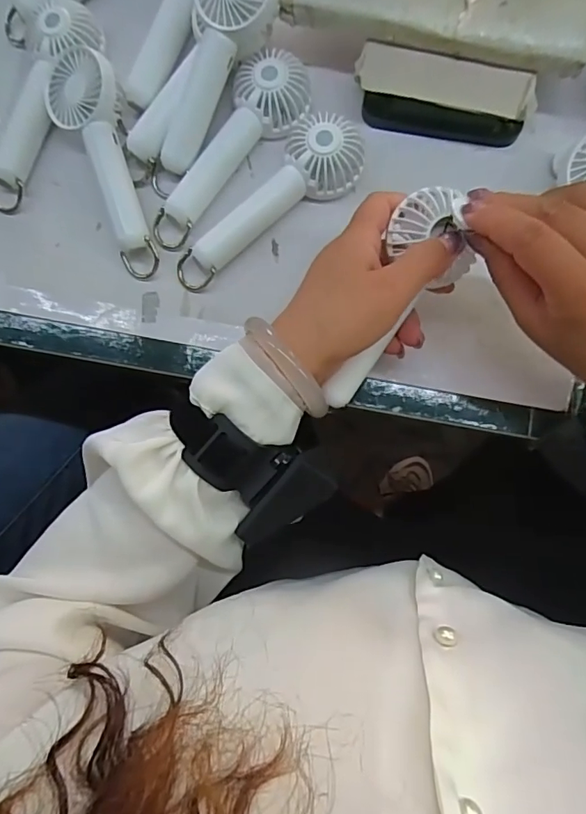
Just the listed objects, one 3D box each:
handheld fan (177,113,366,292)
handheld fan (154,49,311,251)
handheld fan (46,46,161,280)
[{"bbox_3d":[-0.016,-0.143,0.361,0.059,0.031,0.158,42,87,7],"label":"handheld fan"},{"bbox_3d":[-0.051,-0.189,0.368,0.050,0.030,0.157,39,87,7],"label":"handheld fan"},{"bbox_3d":[-0.132,-0.181,0.365,0.052,0.044,0.164,-25,82,0],"label":"handheld fan"}]

